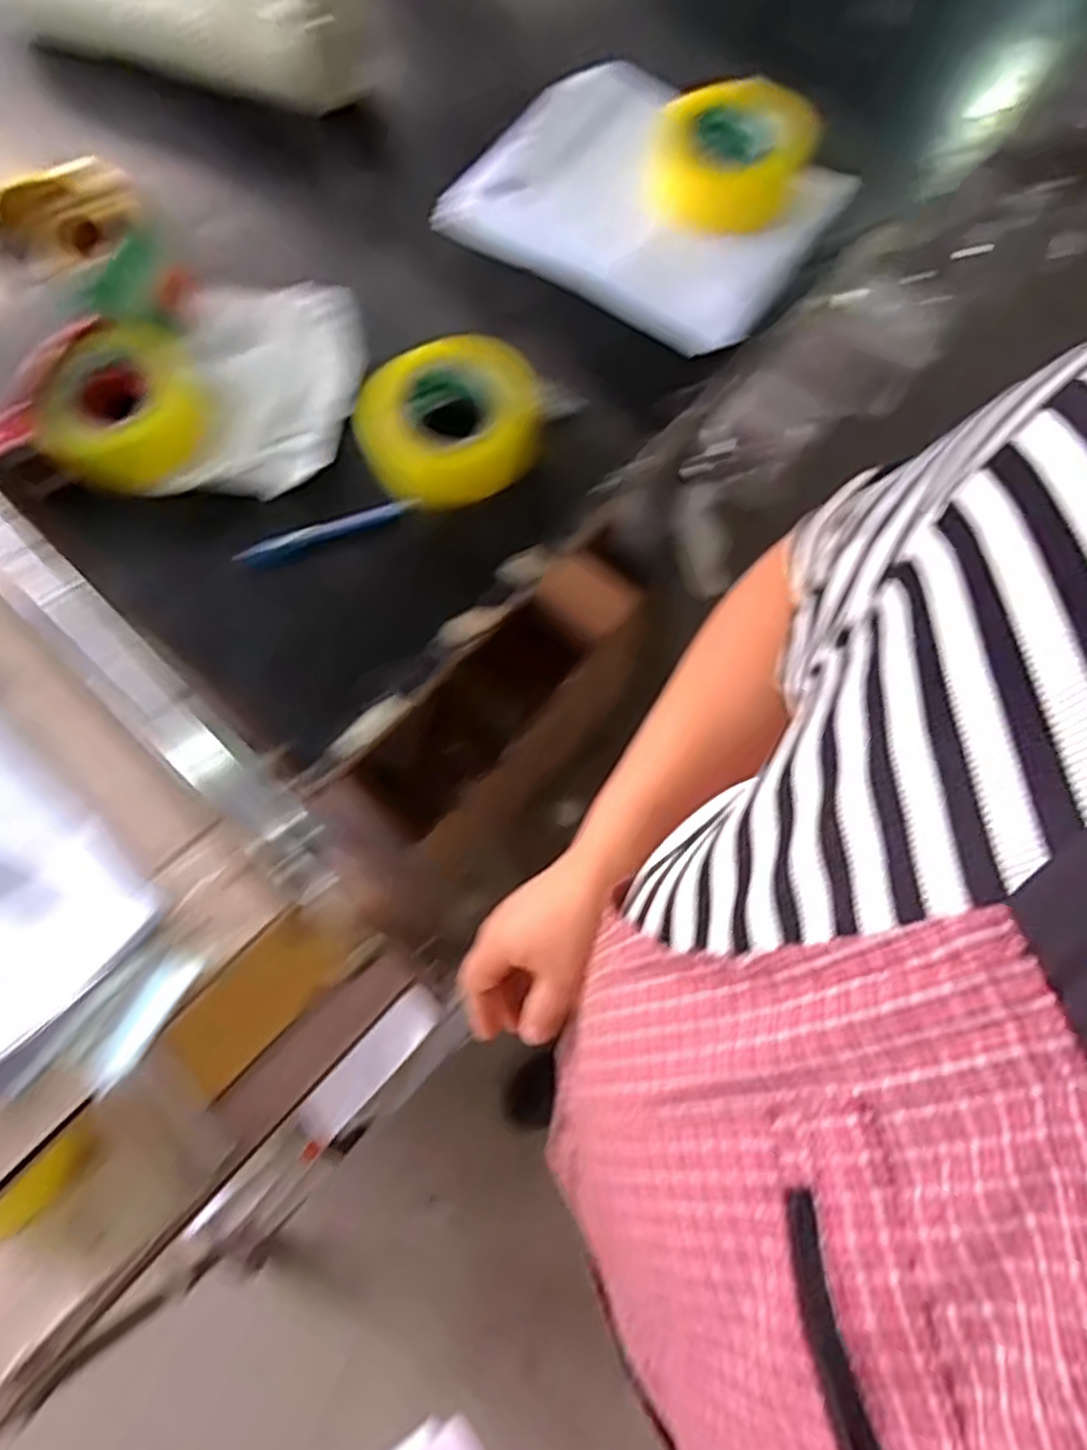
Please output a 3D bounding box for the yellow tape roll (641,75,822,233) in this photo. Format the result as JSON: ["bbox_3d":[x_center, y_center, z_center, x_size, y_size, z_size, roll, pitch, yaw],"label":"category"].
[{"bbox_3d":[0.167,-0.513,0.696,0.130,0.070,0.127,-1,71,2],"label":"yellow tape roll"}]

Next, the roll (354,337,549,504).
[{"bbox_3d":[-0.076,-0.247,0.624,0.131,0.075,0.133,27,74,11],"label":"roll"}]

